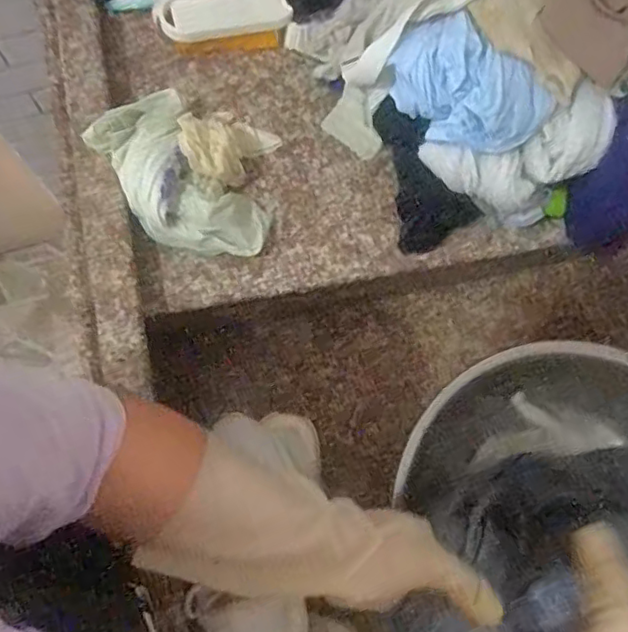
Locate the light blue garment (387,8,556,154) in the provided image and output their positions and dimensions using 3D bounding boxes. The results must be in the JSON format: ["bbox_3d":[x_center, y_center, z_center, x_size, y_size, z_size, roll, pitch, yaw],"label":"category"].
[{"bbox_3d":[0.141,-0.209,0.569,0.145,0.082,0.074,38,77,9],"label":"light blue garment"}]

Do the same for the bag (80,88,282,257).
[{"bbox_3d":[-0.135,-0.147,0.616,0.170,0.079,0.164,1,74,0],"label":"bag"}]

